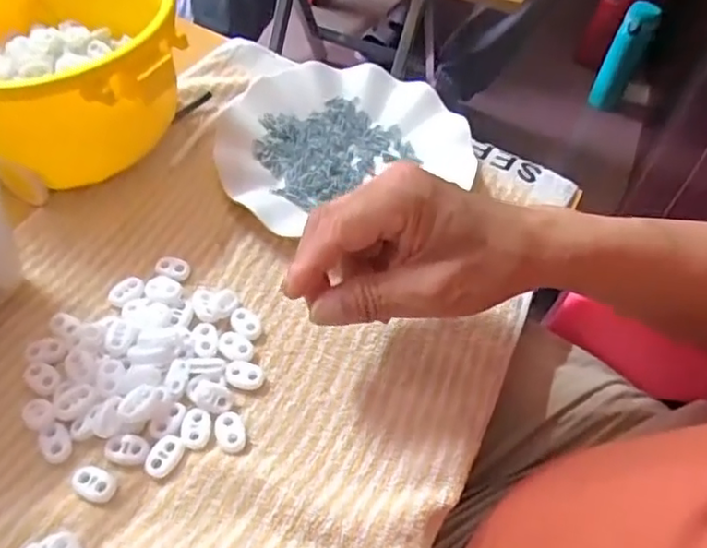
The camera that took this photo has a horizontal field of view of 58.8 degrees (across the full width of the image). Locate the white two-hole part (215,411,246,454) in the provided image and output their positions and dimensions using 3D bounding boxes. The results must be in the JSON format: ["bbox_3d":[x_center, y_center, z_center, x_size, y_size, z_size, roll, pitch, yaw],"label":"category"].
[{"bbox_3d":[-0.066,0.084,0.337,0.015,0.004,0.024,-10,56,-11],"label":"white two-hole part"}]

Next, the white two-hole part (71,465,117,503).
[{"bbox_3d":[-0.131,0.106,0.317,0.023,0.005,0.015,22,56,12],"label":"white two-hole part"}]

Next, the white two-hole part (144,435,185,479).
[{"bbox_3d":[-0.099,0.095,0.327,0.015,0.005,0.022,25,57,14],"label":"white two-hole part"}]

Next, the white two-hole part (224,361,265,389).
[{"bbox_3d":[-0.062,0.059,0.359,0.021,0.006,0.015,9,54,2],"label":"white two-hole part"}]

